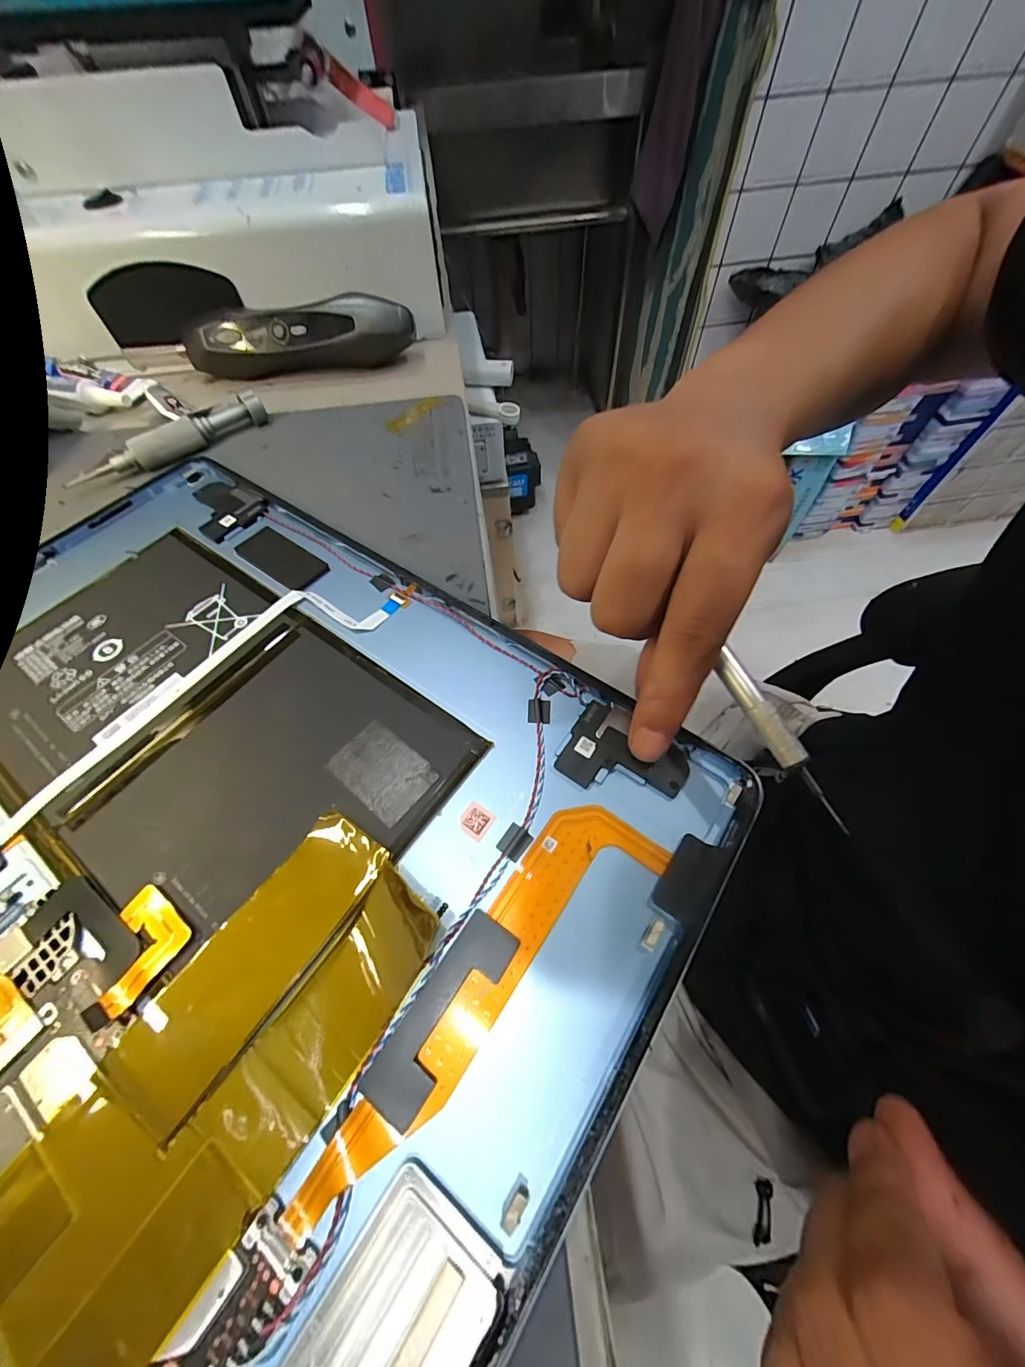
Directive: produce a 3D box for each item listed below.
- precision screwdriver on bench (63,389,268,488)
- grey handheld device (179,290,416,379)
[{"bbox_3d":[-0.188,-0.134,0.249,0.104,0.014,0.013,-38,66,-15],"label":"precision screwdriver on bench"},{"bbox_3d":[-0.137,-0.222,0.288,0.141,0.032,0.032,-1,62,3],"label":"grey handheld device"}]

